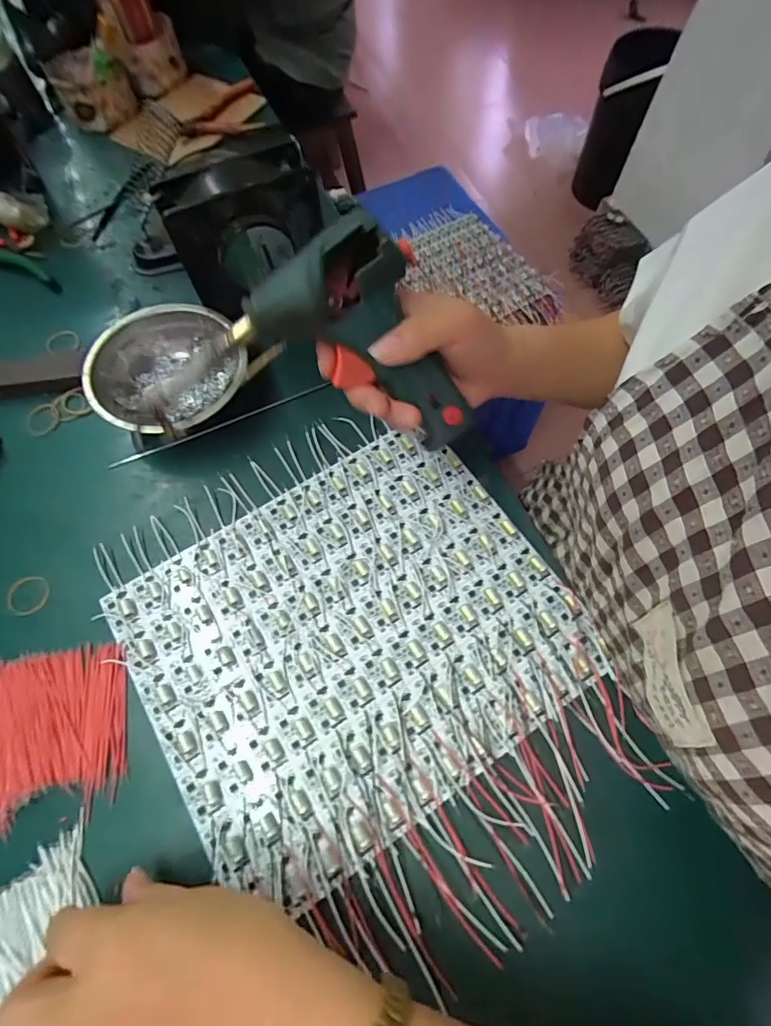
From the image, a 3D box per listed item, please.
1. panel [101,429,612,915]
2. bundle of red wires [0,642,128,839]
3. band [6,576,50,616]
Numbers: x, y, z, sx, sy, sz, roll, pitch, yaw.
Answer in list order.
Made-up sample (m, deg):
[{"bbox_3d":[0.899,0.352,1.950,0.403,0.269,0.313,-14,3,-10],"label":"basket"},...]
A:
[{"bbox_3d":[-0.024,0.080,0.331,0.282,0.008,0.237,-31,69,-12],"label":"panel"},{"bbox_3d":[-0.231,0.143,0.303,0.118,0.009,0.100,-9,66,-4],"label":"bundle of red wires"},{"bbox_3d":[-0.264,0.060,0.346,0.030,0.004,0.029,1,66,1],"label":"band"}]

